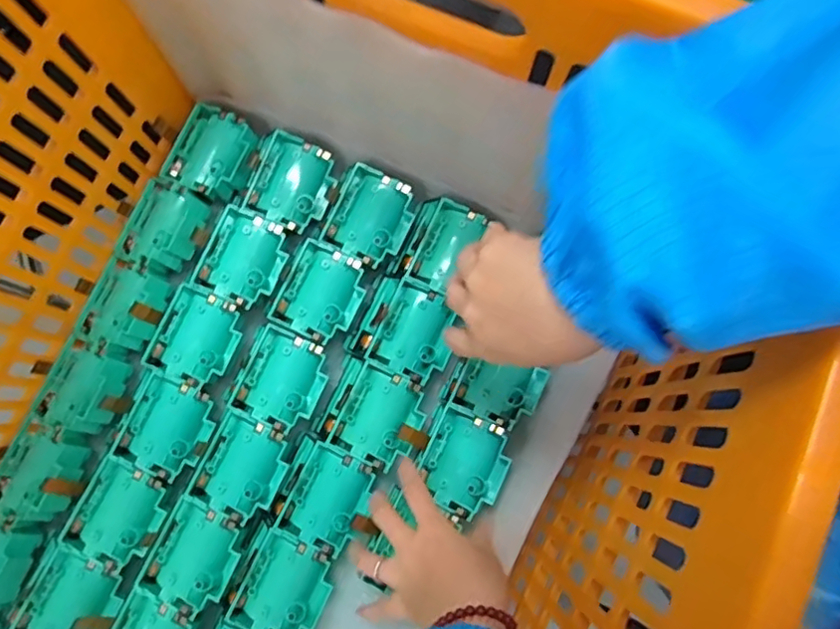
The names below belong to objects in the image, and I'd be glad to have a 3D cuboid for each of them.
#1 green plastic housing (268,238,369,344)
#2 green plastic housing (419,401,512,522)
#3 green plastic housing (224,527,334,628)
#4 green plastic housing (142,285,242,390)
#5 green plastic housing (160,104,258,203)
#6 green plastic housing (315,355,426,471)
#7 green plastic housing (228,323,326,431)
[{"bbox_3d":[-0.081,-0.016,0.501,0.060,0.025,0.074,25,81,5],"label":"green plastic housing"},{"bbox_3d":[0.035,0.115,0.473,0.063,0.030,0.072,26,81,5],"label":"green plastic housing"},{"bbox_3d":[-0.101,0.207,0.459,0.062,0.020,0.071,24,81,4],"label":"green plastic housing"},{"bbox_3d":[-0.183,0.020,0.500,0.064,0.029,0.071,27,81,5],"label":"green plastic housing"},{"bbox_3d":[-0.175,-0.136,0.515,0.073,0.024,0.072,28,81,5],"label":"green plastic housing"},{"bbox_3d":[-0.037,0.079,0.485,0.074,0.026,0.072,26,81,5],"label":"green plastic housing"},{"bbox_3d":[-0.112,0.053,0.493,0.060,0.032,0.071,23,81,4],"label":"green plastic housing"}]

